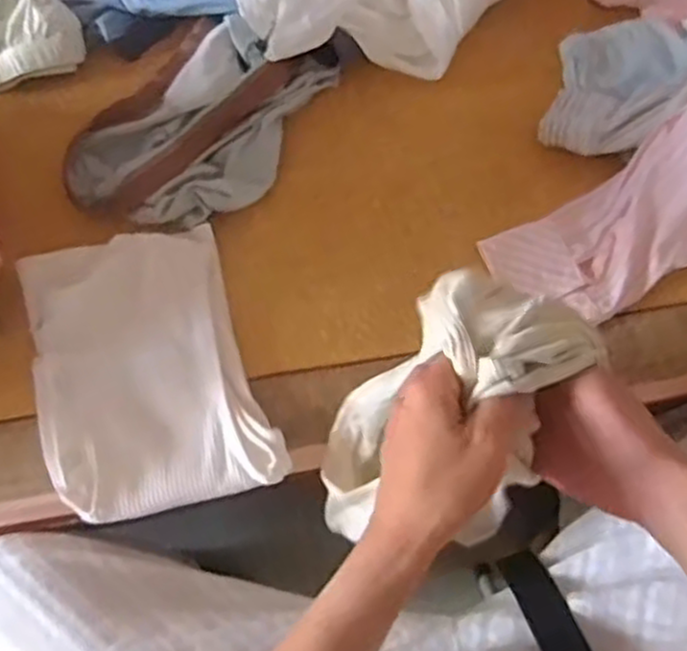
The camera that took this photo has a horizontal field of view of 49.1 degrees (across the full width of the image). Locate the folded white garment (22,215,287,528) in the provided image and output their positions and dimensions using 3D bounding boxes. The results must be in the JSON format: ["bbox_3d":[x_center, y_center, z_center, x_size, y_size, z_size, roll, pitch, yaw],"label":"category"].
[{"bbox_3d":[-0.163,0.025,0.589,0.172,0.034,0.252,-18,73,-7],"label":"folded white garment"}]

